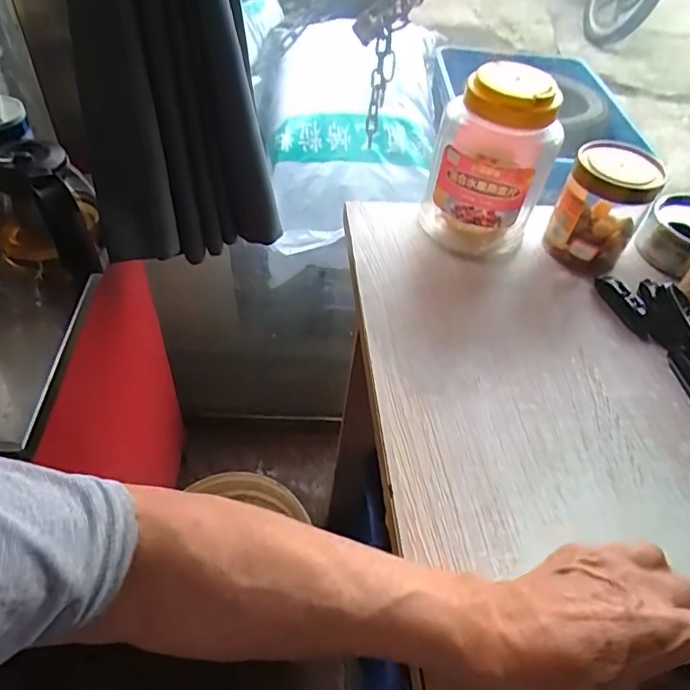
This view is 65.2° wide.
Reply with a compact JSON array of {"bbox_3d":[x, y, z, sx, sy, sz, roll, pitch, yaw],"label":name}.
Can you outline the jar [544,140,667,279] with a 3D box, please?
[{"bbox_3d":[0.267,-0.145,0.561,0.080,0.116,0.080,3,48,-3],"label":"jar"}]

